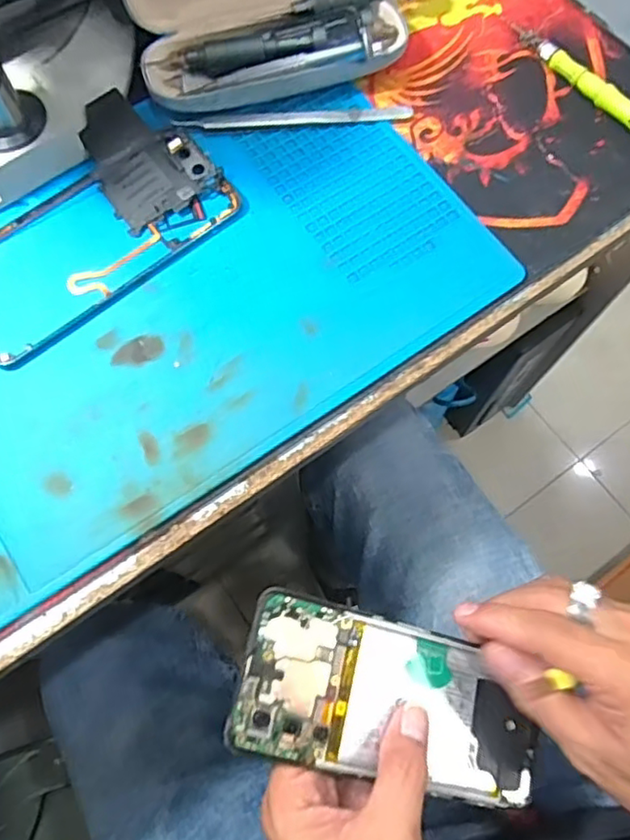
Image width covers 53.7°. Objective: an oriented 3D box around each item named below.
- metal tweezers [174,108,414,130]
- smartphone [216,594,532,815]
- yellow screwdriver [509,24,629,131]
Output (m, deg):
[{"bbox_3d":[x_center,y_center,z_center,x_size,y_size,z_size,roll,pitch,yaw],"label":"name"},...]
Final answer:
[{"bbox_3d":[-0.012,-0.184,0.380,0.144,0.005,0.009,-5,71,-2],"label":"metal tweezers"},{"bbox_3d":[0.040,0.137,0.304,0.157,0.005,0.070,20,69,-13],"label":"smartphone"},{"bbox_3d":[0.167,-0.209,0.383,0.014,0.018,0.121,-39,76,-12],"label":"yellow screwdriver"}]

